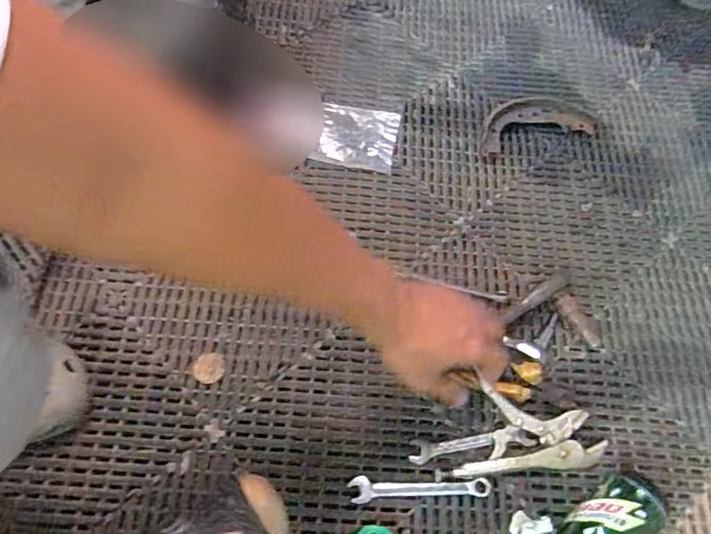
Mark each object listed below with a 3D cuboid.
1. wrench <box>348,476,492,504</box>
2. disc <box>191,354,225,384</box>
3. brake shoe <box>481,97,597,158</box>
[{"bbox_3d":[0.068,0.235,0.545,0.146,0.010,0.025,2,63,-3],"label":"wrench"},{"bbox_3d":[-0.168,0.116,0.593,0.034,0.004,0.034,1,63,-3],"label":"disc"},{"bbox_3d":[0.264,-0.216,0.772,0.183,0.025,0.081,-13,65,-10],"label":"brake shoe"}]

